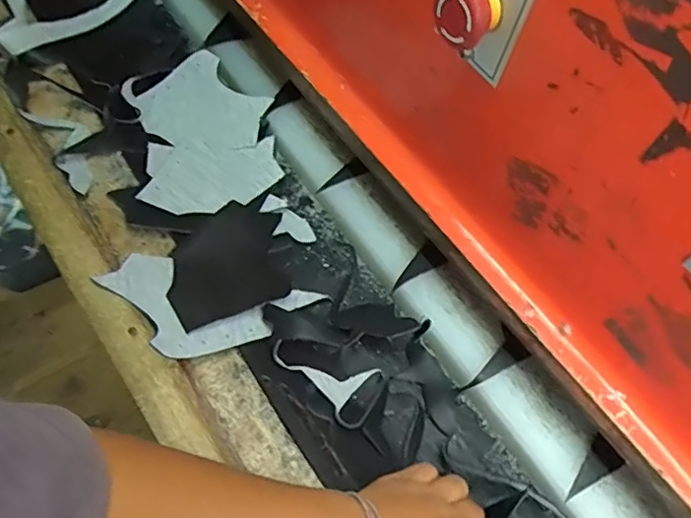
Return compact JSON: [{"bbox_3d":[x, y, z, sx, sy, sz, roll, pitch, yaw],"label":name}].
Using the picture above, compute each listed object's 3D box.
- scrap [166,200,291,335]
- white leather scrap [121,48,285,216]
[{"bbox_3d":[-0.104,0.002,0.506,0.115,0.023,0.104,-28,65,-17],"label":"scrap"},{"bbox_3d":[-0.139,-0.116,0.567,0.133,0.037,0.166,-9,79,-19],"label":"white leather scrap"}]

